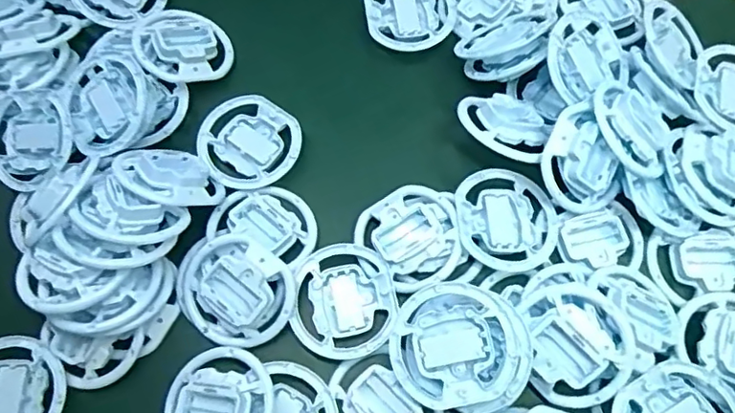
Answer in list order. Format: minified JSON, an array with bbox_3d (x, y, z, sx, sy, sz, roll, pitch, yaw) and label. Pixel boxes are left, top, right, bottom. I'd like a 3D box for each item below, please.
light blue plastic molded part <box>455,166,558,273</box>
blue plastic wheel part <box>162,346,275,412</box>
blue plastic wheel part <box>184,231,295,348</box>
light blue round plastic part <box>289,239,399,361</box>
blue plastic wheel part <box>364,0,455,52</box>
[{"bbox_3d":[0.135,0.012,0.565,0.096,0.020,0.105,3,70,3],"label":"light blue plastic molded part"},{"bbox_3d":[-0.132,0.177,0.507,0.099,0.036,0.099,-23,71,-6],"label":"blue plastic wheel part"},{"bbox_3d":[-0.120,0.076,0.531,0.094,0.035,0.099,-1,70,2],"label":"blue plastic wheel part"},{"bbox_3d":[-0.023,0.086,0.537,0.097,0.016,0.104,-1,70,2],"label":"light blue round plastic part"},{"bbox_3d":[0.047,-0.223,0.663,0.096,0.019,0.108,-9,70,-1],"label":"blue plastic wheel part"}]

